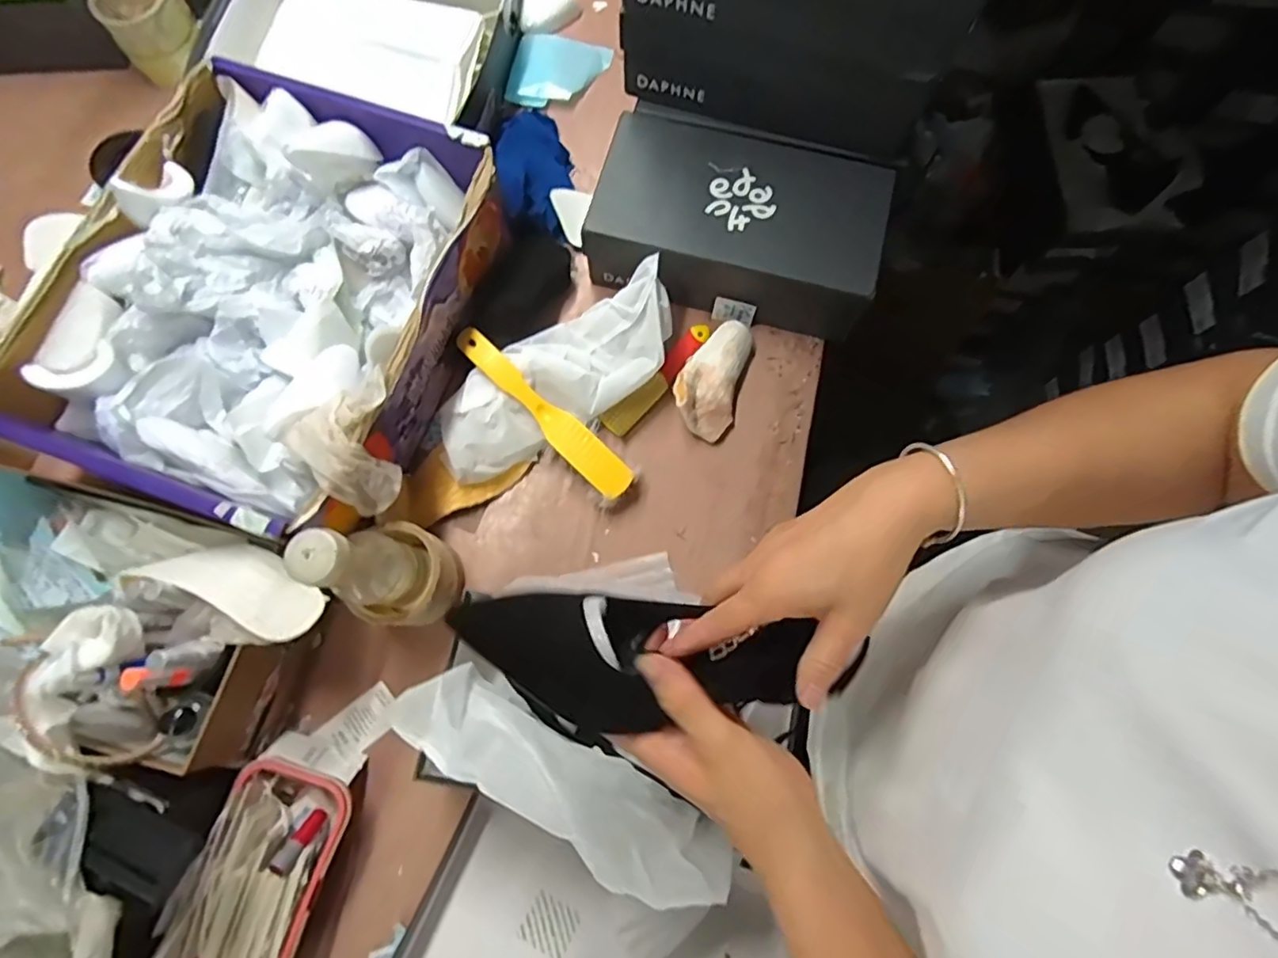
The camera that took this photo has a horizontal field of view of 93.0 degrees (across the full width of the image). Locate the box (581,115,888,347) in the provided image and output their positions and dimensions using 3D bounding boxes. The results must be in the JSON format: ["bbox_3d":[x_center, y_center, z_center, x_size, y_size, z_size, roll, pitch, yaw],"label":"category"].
[{"bbox_3d":[0.104,-0.276,0.655,0.292,0.087,0.158,14,75,3],"label":"box"}]

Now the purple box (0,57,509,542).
[{"bbox_3d":[-0.337,-0.160,0.584,0.328,0.136,0.390,18,75,4],"label":"purple box"}]

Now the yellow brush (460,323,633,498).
[{"bbox_3d":[-0.096,-0.065,0.619,0.221,0.060,0.037,42,78,9],"label":"yellow brush"}]

